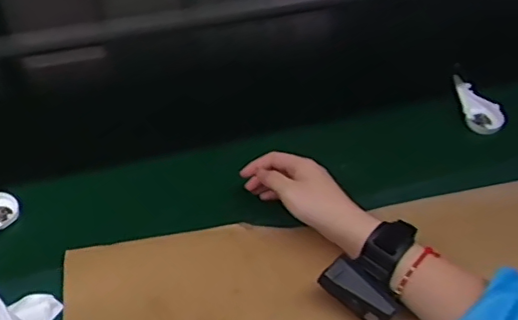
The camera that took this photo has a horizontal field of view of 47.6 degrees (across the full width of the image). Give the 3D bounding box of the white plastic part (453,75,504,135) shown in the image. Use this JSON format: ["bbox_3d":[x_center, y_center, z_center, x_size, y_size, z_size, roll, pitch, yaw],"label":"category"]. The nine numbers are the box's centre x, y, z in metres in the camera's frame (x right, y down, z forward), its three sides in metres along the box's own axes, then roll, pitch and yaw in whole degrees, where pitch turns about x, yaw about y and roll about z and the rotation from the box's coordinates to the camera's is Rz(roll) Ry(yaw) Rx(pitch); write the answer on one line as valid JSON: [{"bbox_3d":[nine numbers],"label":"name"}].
[{"bbox_3d":[0.287,-0.074,0.760,0.046,0.010,0.086,-11,73,1],"label":"white plastic part"}]

